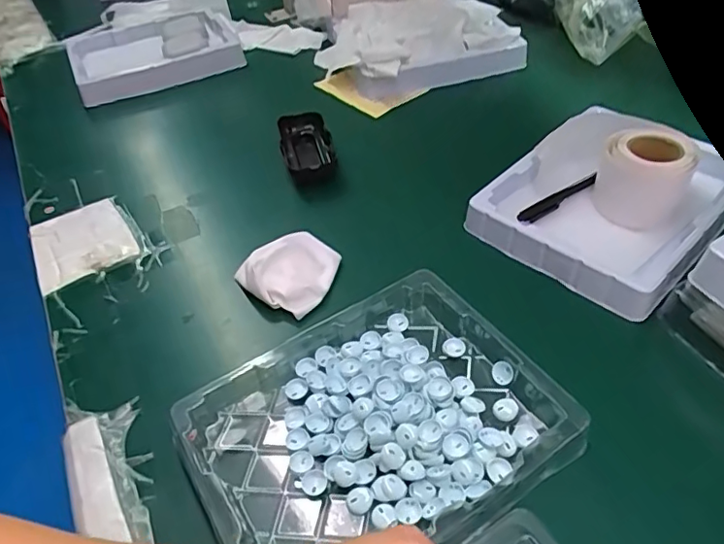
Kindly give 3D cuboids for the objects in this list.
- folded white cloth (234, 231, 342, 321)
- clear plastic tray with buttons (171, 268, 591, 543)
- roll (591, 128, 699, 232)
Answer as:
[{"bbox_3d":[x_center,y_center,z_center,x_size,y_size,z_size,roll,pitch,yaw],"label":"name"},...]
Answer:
[{"bbox_3d":[-0.065,-0.002,0.473,0.076,0.033,0.065,16,49,21],"label":"folded white cloth"},{"bbox_3d":[0.007,0.100,0.366,0.224,0.032,0.164,-26,48,-19],"label":"clear plastic tray with buttons"},{"bbox_3d":[0.245,-0.083,0.486,0.070,0.055,0.066,-3,45,3],"label":"roll"}]

